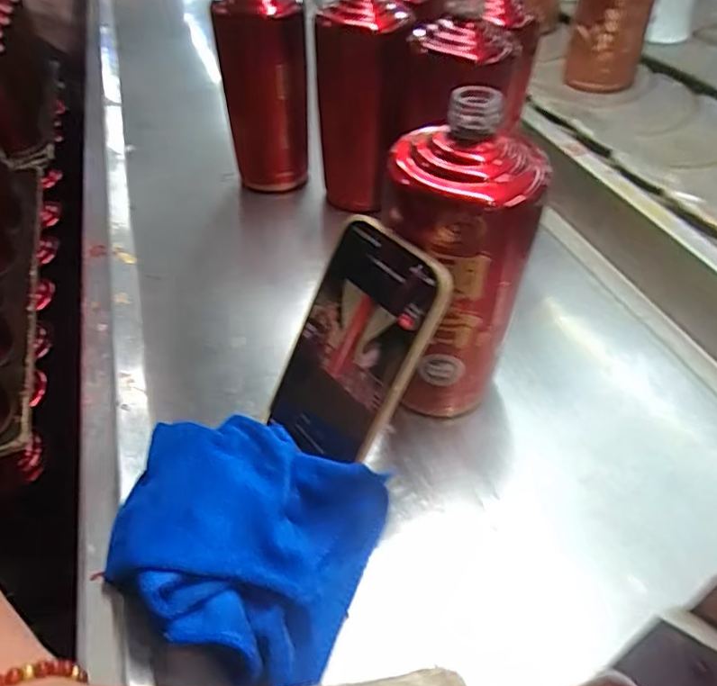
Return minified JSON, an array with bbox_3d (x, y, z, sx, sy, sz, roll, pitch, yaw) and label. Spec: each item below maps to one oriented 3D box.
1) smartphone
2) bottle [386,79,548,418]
[{"bbox_3d":[-0.005,0.006,0.317,0.075,0.139,0.010,41,31,29],"label":"smartphone"},{"bbox_3d":[0.057,-0.034,0.335,0.075,0.198,0.072,2,46,7],"label":"bottle"}]

